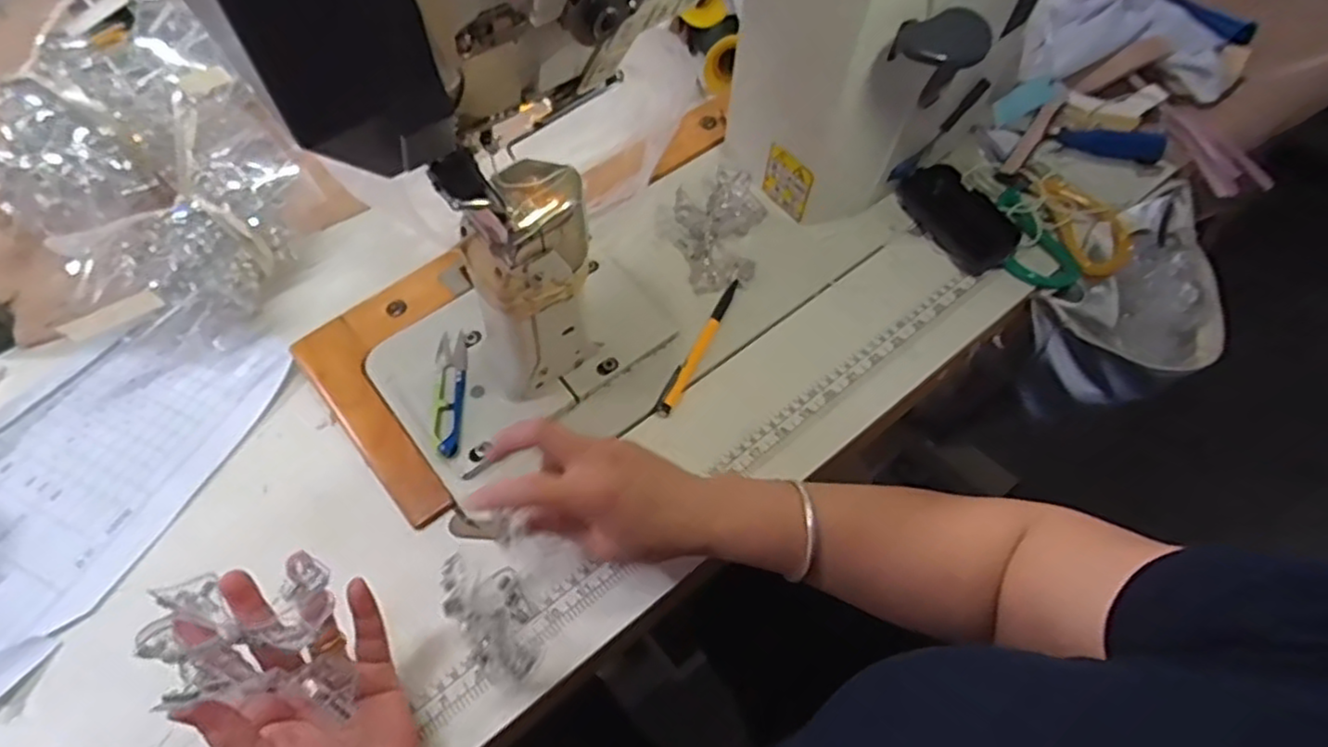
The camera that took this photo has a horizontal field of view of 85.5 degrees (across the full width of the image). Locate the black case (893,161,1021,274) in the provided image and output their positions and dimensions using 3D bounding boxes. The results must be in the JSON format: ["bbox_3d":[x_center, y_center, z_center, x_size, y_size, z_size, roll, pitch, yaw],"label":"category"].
[{"bbox_3d":[0.259,-0.138,0.632,0.060,0.032,0.113,-19,57,-10],"label":"black case"}]

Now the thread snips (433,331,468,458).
[{"bbox_3d":[-0.161,0.013,0.542,0.024,0.008,0.104,-6,56,-2],"label":"thread snips"}]

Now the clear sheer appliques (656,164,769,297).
[{"bbox_3d":[0.049,-0.126,0.613,0.087,0.046,0.094,-22,57,-12],"label":"clear sheer appliques"}]

